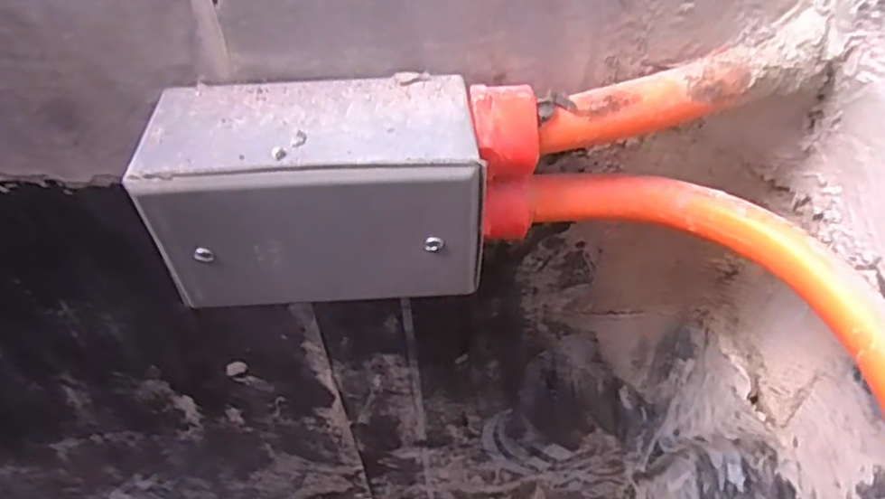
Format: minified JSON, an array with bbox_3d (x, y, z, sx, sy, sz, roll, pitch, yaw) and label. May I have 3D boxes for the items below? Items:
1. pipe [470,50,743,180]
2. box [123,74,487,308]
[{"bbox_3d":[0.059,-0.051,0.239,0.097,0.031,0.021,-11,49,-7],"label":"pipe"},{"bbox_3d":[-0.043,-0.021,0.246,0.113,0.066,0.053,-3,48,1],"label":"box"}]

